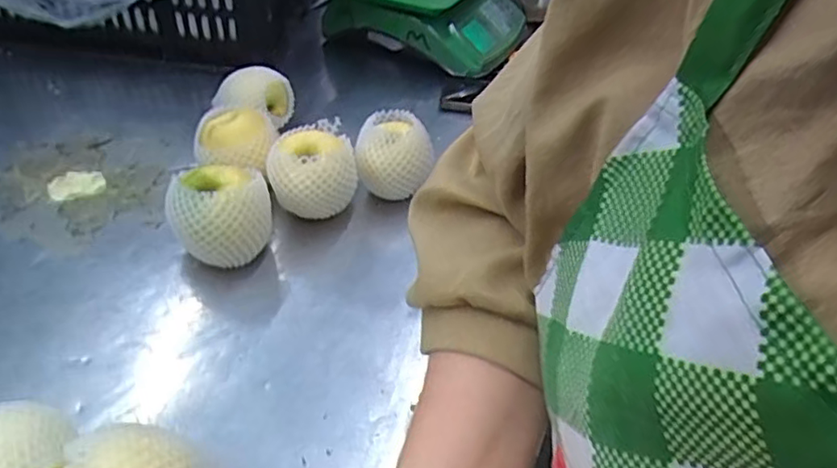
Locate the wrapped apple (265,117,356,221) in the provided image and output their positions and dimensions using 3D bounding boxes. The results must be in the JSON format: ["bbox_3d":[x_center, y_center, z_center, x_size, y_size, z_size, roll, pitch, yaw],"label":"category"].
[{"bbox_3d":[-0.119,-0.063,0.687,0.092,0.091,0.085,4,42,-3],"label":"wrapped apple"}]

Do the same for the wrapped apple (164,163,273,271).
[{"bbox_3d":[-0.198,-0.014,0.620,0.097,0.091,0.077,-12,45,-20],"label":"wrapped apple"}]

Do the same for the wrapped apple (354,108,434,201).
[{"bbox_3d":[-0.028,-0.086,0.728,0.083,0.091,0.085,6,42,0],"label":"wrapped apple"}]

